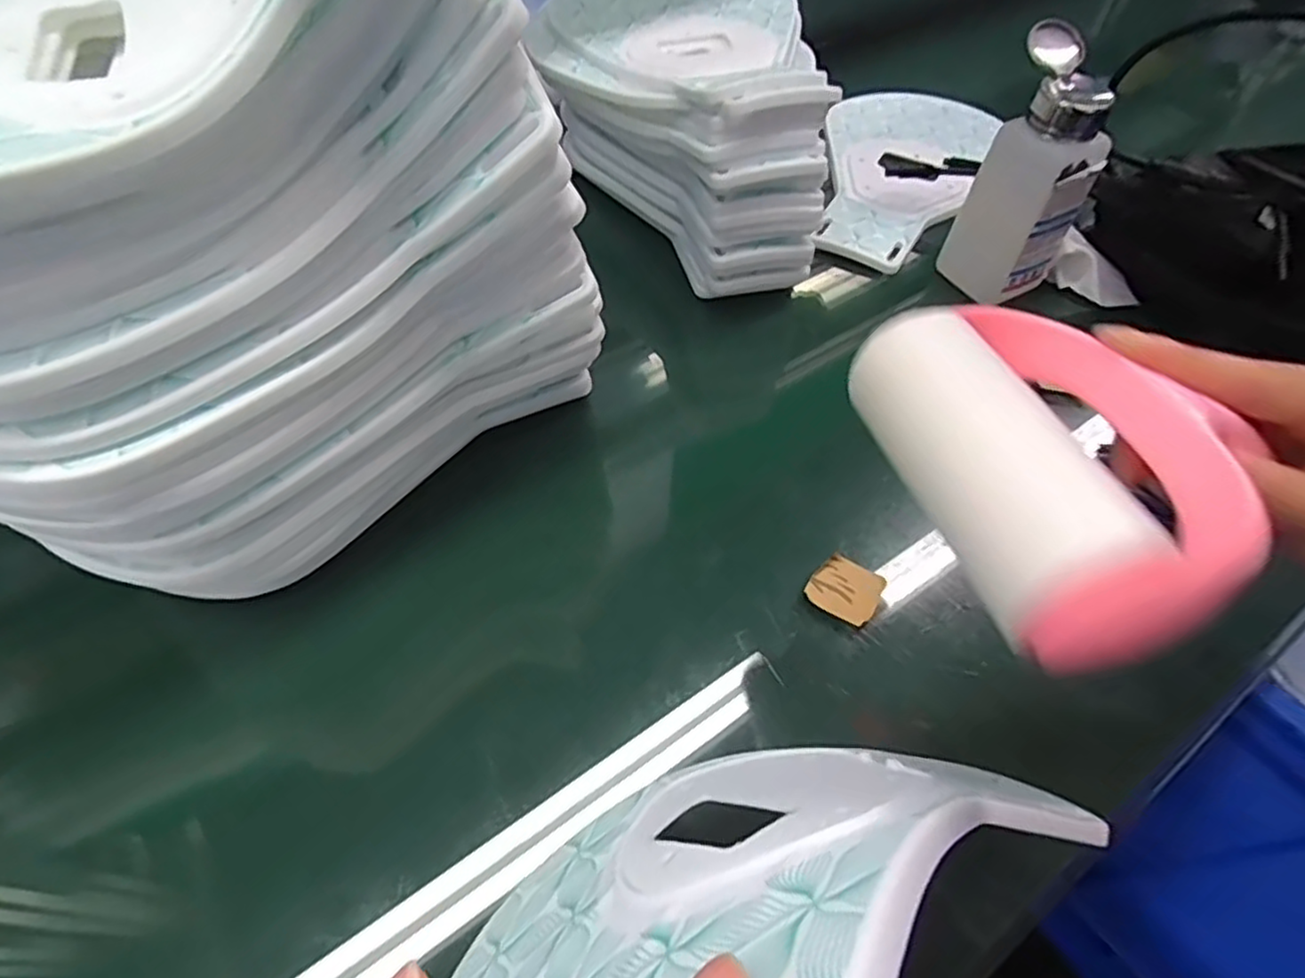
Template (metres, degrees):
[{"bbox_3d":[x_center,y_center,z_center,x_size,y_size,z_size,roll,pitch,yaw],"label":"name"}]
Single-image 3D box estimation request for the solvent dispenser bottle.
[{"bbox_3d":[0.230,-0.192,0.429,0.048,0.138,0.074,-33,62,-23],"label":"solvent dispenser bottle"}]

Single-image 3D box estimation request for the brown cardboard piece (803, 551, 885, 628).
[{"bbox_3d":[0.096,0.049,0.343,0.032,0.004,0.031,32,59,19],"label":"brown cardboard piece"}]

